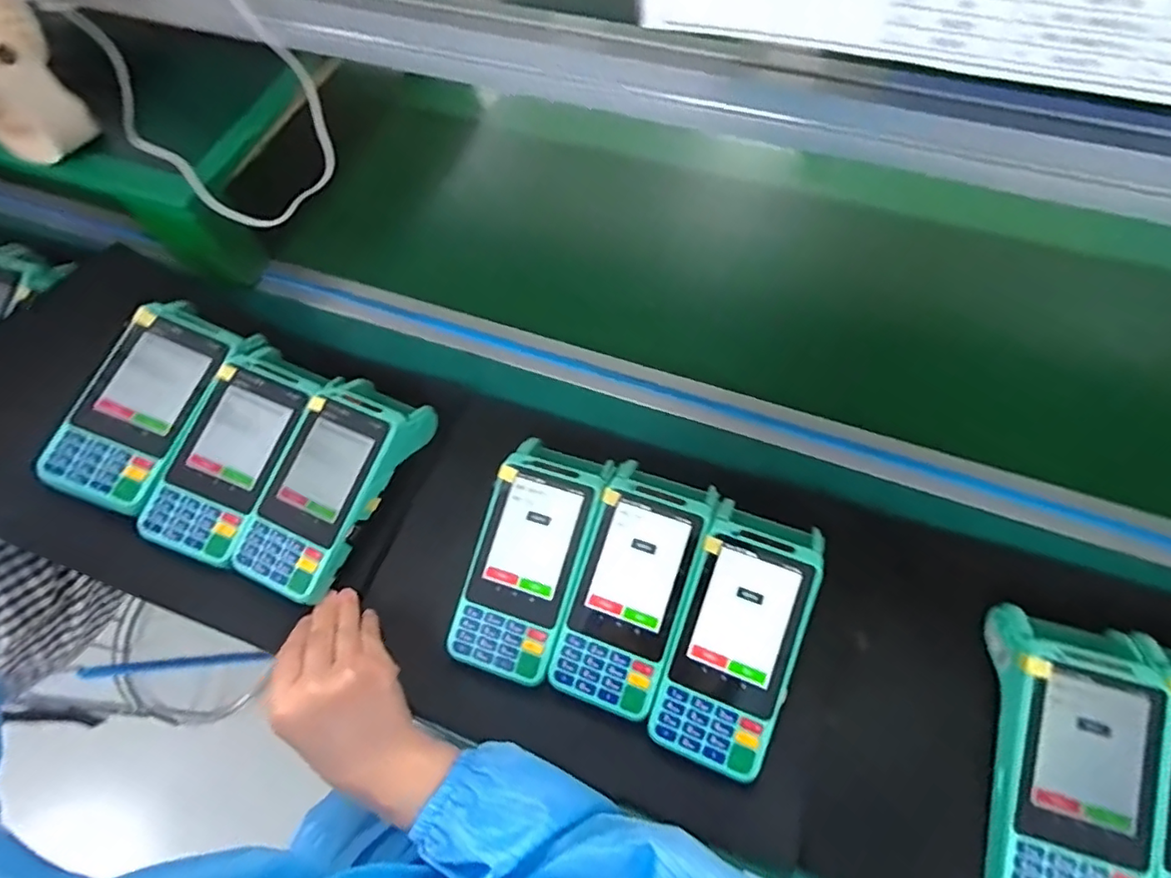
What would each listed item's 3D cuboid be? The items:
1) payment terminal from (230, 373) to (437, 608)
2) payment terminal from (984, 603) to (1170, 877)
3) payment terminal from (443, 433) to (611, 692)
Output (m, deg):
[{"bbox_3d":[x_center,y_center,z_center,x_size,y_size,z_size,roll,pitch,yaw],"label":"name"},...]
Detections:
[{"bbox_3d":[-0.193,0.034,0.453,0.079,0.057,0.170,21,66,12],"label":"payment terminal"},{"bbox_3d":[0.294,0.195,0.356,0.085,0.054,0.170,17,65,10],"label":"payment terminal"},{"bbox_3d":[-0.040,0.085,0.434,0.078,0.038,0.168,15,77,10],"label":"payment terminal"}]

